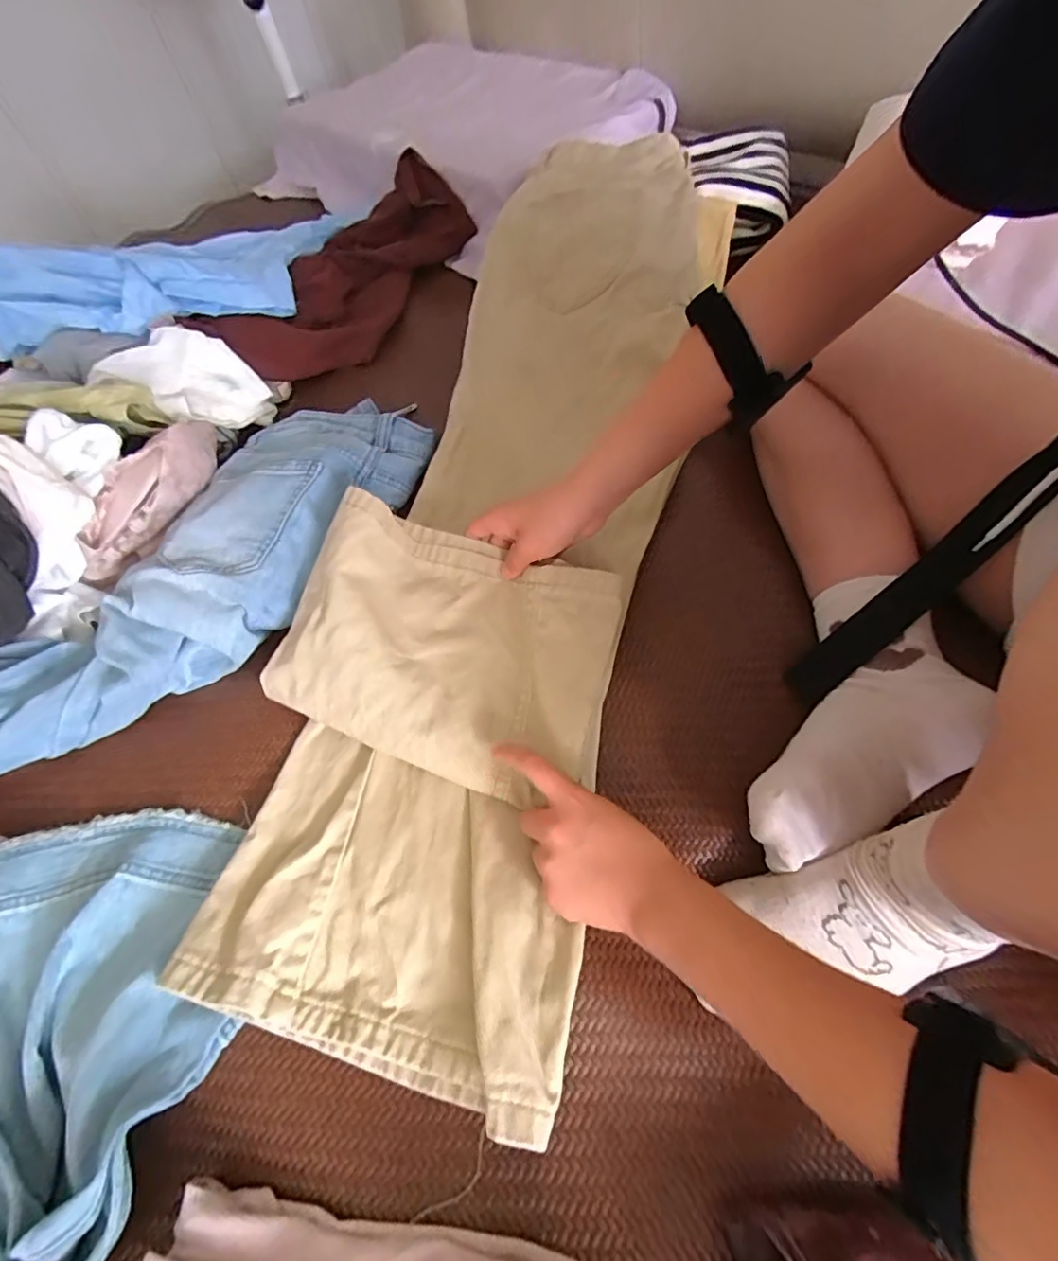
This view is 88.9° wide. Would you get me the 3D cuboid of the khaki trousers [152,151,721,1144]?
[{"bbox_3d":[-0.012,-0.132,0.502,0.261,0.102,0.869,13,68,6],"label":"khaki trousers"}]

